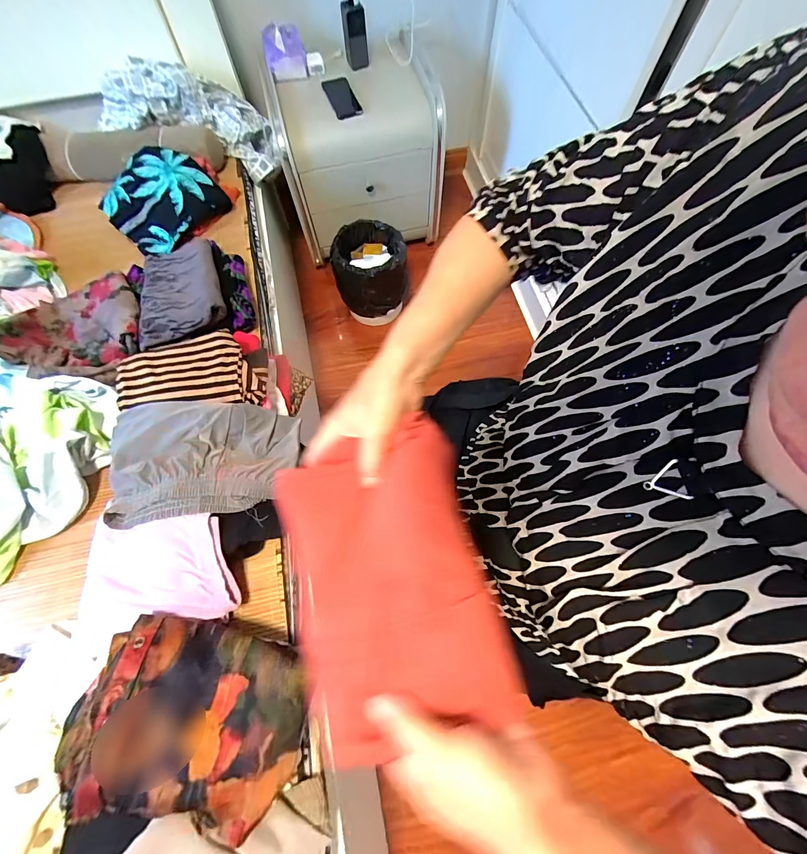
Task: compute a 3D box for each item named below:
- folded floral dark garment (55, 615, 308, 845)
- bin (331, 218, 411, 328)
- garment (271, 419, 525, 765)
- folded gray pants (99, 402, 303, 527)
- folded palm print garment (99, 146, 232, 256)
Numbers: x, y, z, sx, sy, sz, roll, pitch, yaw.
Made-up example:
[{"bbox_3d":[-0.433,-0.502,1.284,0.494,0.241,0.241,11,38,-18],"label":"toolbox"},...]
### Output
[{"bbox_3d":[-0.290,0.381,0.468,0.308,0.078,0.216,11,70,6],"label":"folded floral dark garment"},{"bbox_3d":[-0.106,-0.512,1.222,0.227,0.238,0.211,-7,69,0],"label":"bin"},{"bbox_3d":[-0.014,0.108,0.280,0.144,0.036,0.215,-14,69,-3],"label":"garment"},{"bbox_3d":[-0.326,0.049,0.586,0.305,0.059,0.183,-7,69,0],"label":"folded gray pants"},{"bbox_3d":[-0.625,-0.592,0.933,0.251,0.097,0.261,39,75,15],"label":"folded palm print garment"}]

